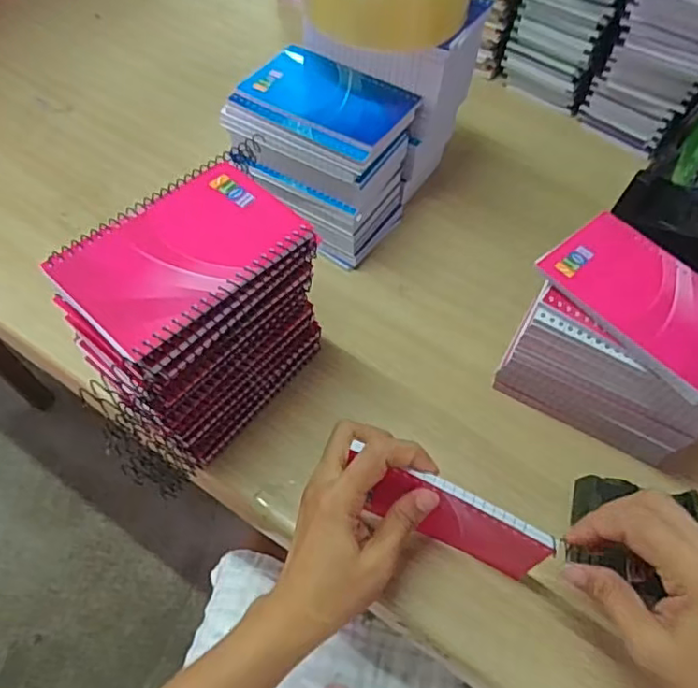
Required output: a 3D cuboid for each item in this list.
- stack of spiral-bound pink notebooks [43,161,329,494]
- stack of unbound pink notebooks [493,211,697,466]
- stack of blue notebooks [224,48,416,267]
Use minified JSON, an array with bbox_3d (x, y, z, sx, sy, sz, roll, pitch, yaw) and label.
[{"bbox_3d":[-0.097,-0.009,0.407,0.092,0.165,0.139,37,64,21],"label":"stack of spiral-bound pink notebooks"},{"bbox_3d":[0.191,0.006,0.428,0.133,0.119,0.091,32,62,19],"label":"stack of unbound pink notebooks"},{"bbox_3d":[-0.024,-0.161,0.535,0.136,0.122,0.110,30,61,18],"label":"stack of blue notebooks"}]

